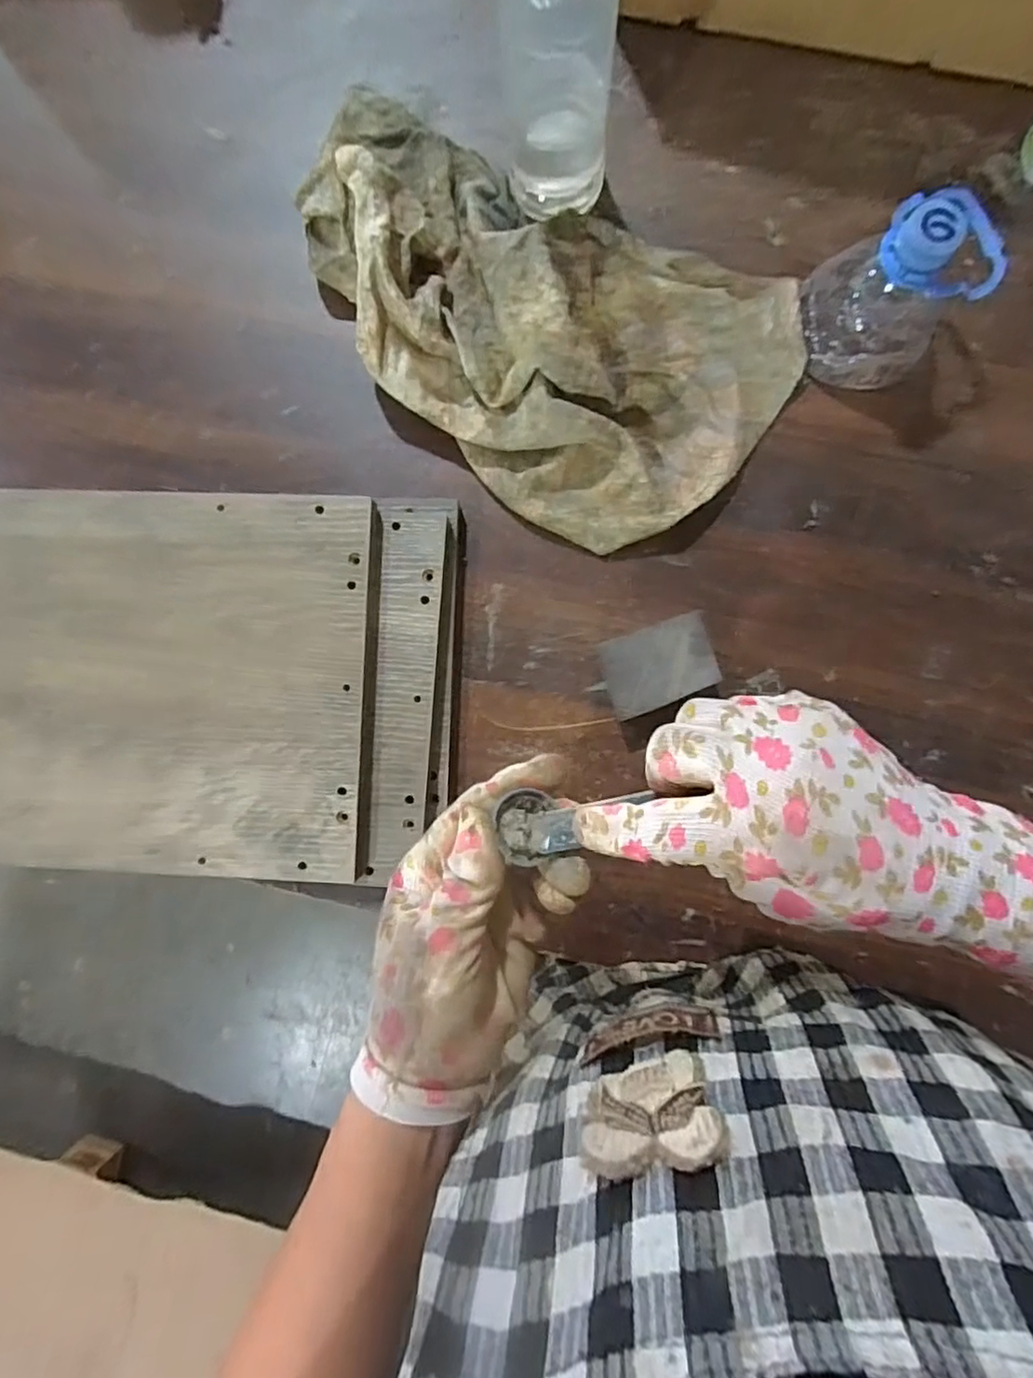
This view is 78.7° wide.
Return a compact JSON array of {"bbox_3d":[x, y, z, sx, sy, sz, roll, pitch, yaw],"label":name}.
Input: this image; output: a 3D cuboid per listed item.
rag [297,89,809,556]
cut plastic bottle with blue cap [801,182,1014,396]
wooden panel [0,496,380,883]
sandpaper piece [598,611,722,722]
[{"bbox_3d":[-0.003,-0.240,0.409,0.362,0.058,0.208,28,91,3],"label":"rag"},{"bbox_3d":[0.231,-0.247,0.383,0.084,0.086,0.091,0,90,3],"label":"cut plastic bottle with blue cap"},{"bbox_3d":[-0.459,-0.012,0.424,0.748,0.033,0.238,2,88,2],"label":"wooden panel"},{"bbox_3d":[0.092,-0.015,0.402,0.070,0.009,0.051,-18,79,-3],"label":"sandpaper piece"}]

